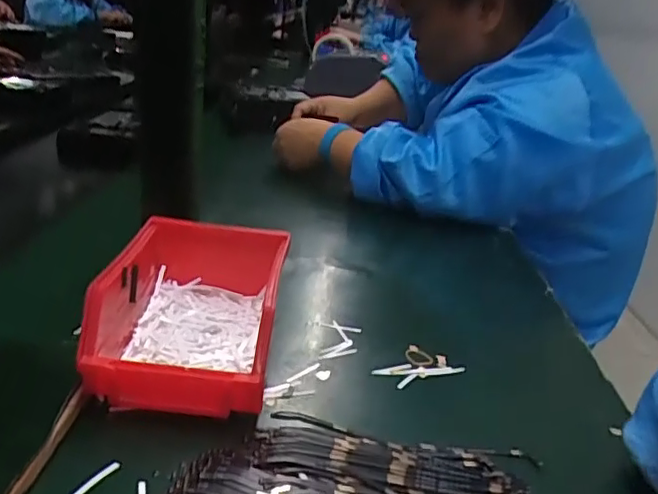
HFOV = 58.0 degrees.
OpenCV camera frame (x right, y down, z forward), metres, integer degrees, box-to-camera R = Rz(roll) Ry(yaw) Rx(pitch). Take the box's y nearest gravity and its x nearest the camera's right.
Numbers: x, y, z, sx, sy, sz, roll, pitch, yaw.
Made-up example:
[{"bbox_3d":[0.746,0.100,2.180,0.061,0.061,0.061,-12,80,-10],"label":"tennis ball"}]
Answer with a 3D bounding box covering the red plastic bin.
[{"bbox_3d":[-0.089,0.042,0.394,0.114,0.075,0.147,6,22,-2],"label":"red plastic bin"}]

